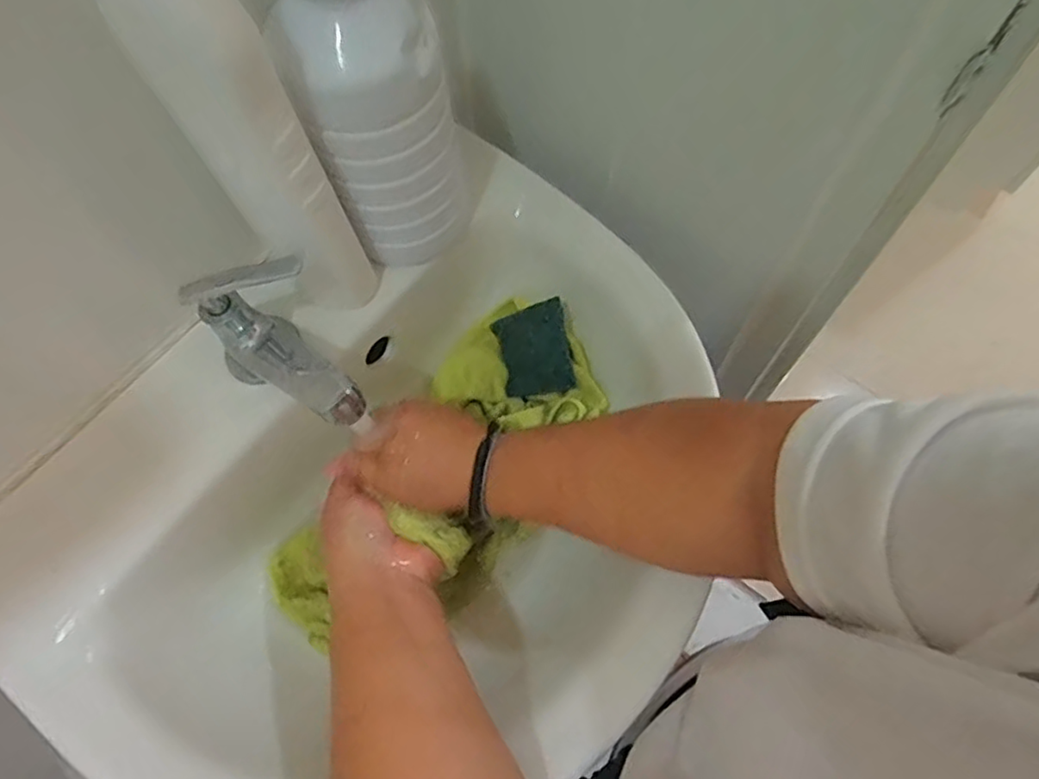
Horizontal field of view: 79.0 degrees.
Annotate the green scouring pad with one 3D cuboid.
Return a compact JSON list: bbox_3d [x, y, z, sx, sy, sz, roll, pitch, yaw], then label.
[{"bbox_3d":[0.011,-0.029,0.495,0.013,0.071,0.069,-8,86,-42],"label":"green scouring pad"}]

